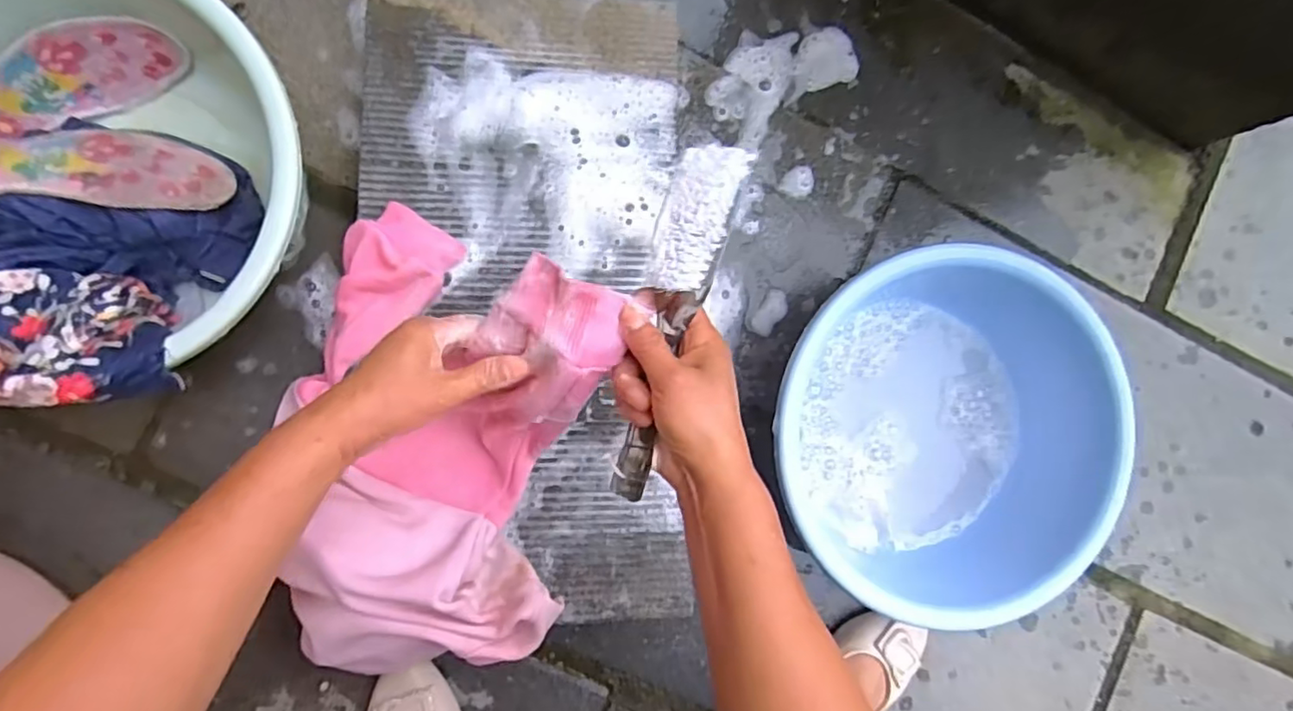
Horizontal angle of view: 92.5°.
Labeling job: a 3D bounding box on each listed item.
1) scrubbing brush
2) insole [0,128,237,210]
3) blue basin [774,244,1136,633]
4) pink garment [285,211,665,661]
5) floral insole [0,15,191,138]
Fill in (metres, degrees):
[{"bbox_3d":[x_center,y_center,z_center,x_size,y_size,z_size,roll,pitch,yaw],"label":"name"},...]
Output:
[{"bbox_3d":[0.014,-0.017,0.392,0.043,0.025,0.228,13,102,-8],"label":"scrubbing brush"},{"bbox_3d":[-0.468,-0.154,0.504,0.221,0.020,0.083,2,58,-14],"label":"insole"},{"bbox_3d":[0.291,0.074,0.629,0.305,0.130,0.335,0,88,-9],"label":"blue basin"},{"bbox_3d":[-0.144,0.066,0.459,0.219,0.190,0.364,2,88,-8],"label":"pink garment"},{"bbox_3d":[-0.516,-0.228,0.537,0.214,0.075,0.026,-34,57,-10],"label":"floral insole"}]

